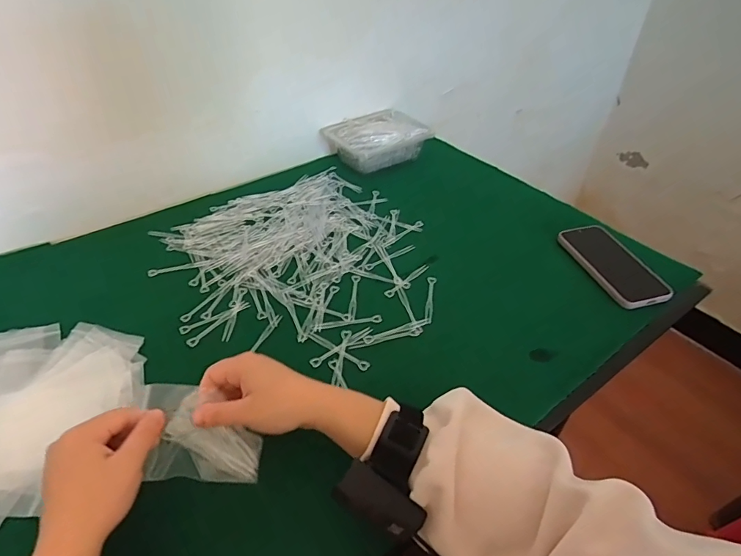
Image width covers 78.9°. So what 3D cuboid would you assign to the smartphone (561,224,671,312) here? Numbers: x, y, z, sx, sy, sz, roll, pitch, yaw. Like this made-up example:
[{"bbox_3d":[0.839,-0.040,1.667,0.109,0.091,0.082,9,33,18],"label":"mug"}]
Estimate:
[{"bbox_3d":[0.339,-0.023,0.635,0.082,0.016,0.164,-13,44,-15],"label":"smartphone"}]

